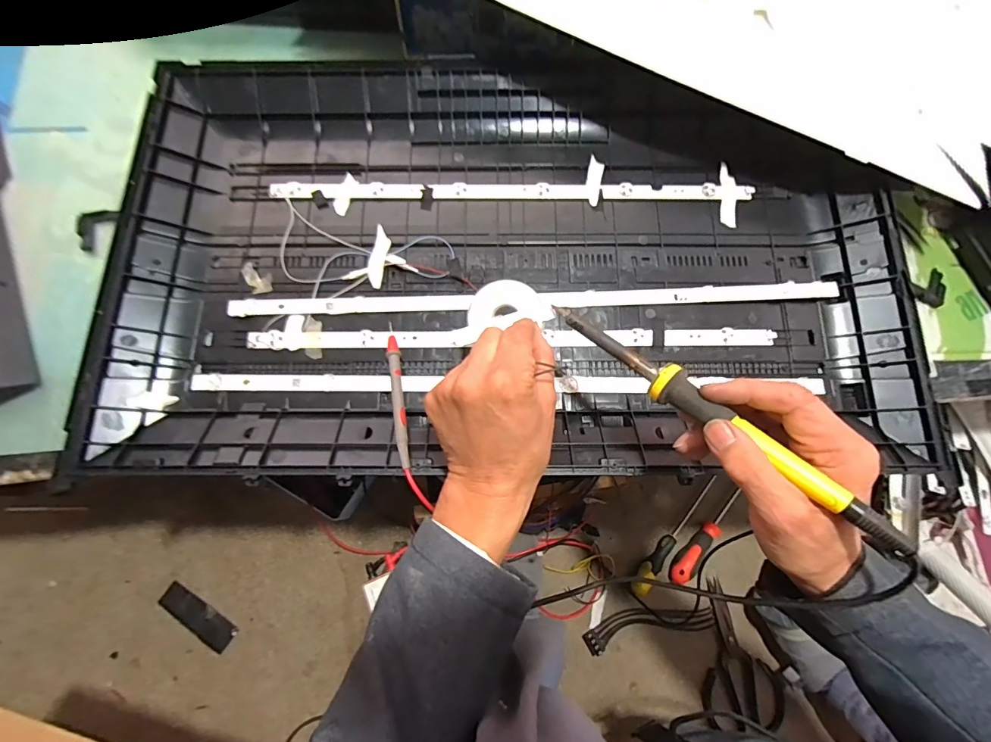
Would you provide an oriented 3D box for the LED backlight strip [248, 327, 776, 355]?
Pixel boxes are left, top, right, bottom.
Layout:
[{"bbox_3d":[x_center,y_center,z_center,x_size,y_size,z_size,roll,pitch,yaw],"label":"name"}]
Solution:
[{"bbox_3d":[0.016,-0.029,0.414,0.490,0.008,0.030,1,72,-1],"label":"LED backlight strip"}]

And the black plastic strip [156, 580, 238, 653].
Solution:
[{"bbox_3d":[-0.407,0.337,0.602,0.114,0.009,0.037,35,68,4],"label":"black plastic strip"}]

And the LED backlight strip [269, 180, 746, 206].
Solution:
[{"bbox_3d":[0.015,-0.189,0.457,0.487,0.010,0.026,0,72,-1],"label":"LED backlight strip"}]

